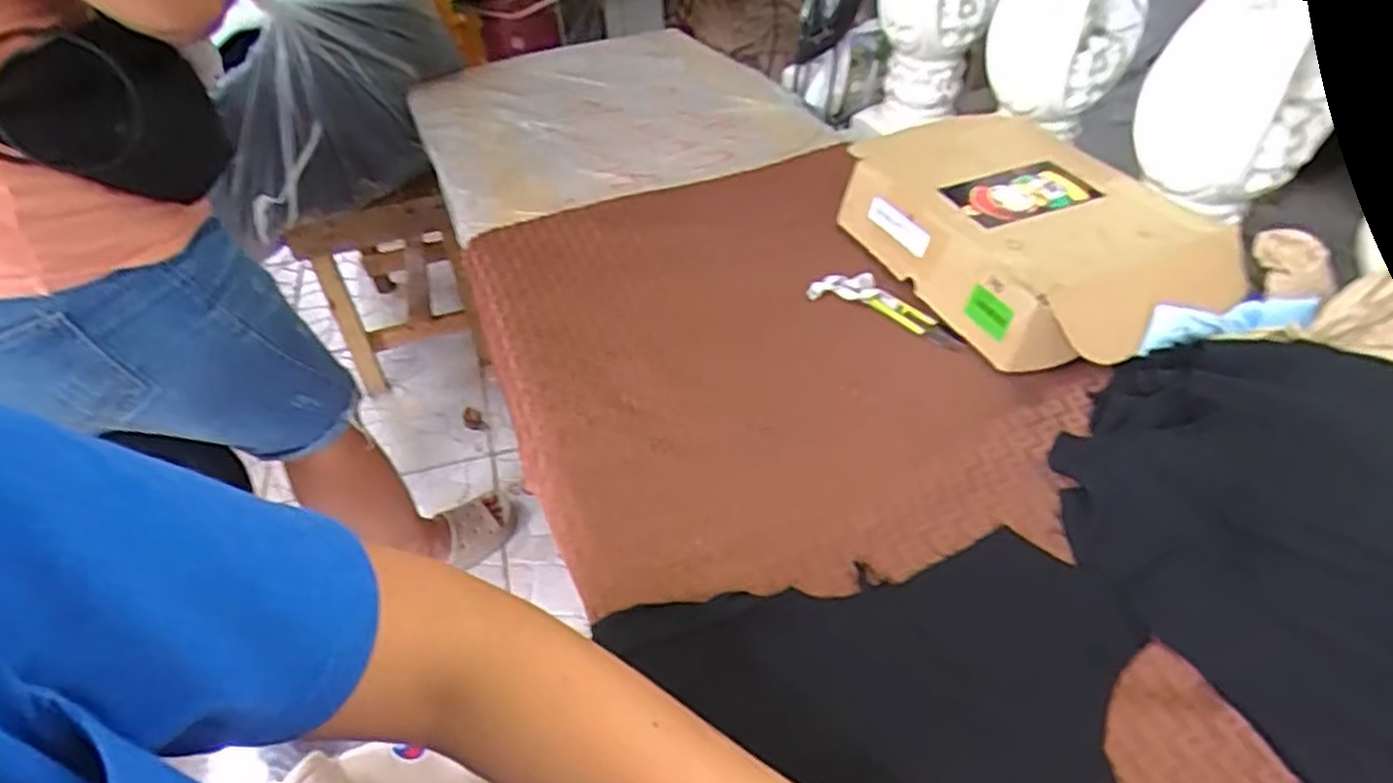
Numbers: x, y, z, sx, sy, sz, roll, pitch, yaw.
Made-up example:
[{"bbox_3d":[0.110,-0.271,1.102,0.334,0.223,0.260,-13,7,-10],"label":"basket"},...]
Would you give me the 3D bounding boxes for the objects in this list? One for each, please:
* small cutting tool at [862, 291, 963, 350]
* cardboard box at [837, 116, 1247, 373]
[{"bbox_3d":[0.198,-0.063,0.663,0.029,0.005,0.095,-32,54,-27],"label":"small cutting tool"},{"bbox_3d":[0.303,-0.146,0.685,0.219,0.088,0.314,-16,48,-14],"label":"cardboard box"}]

